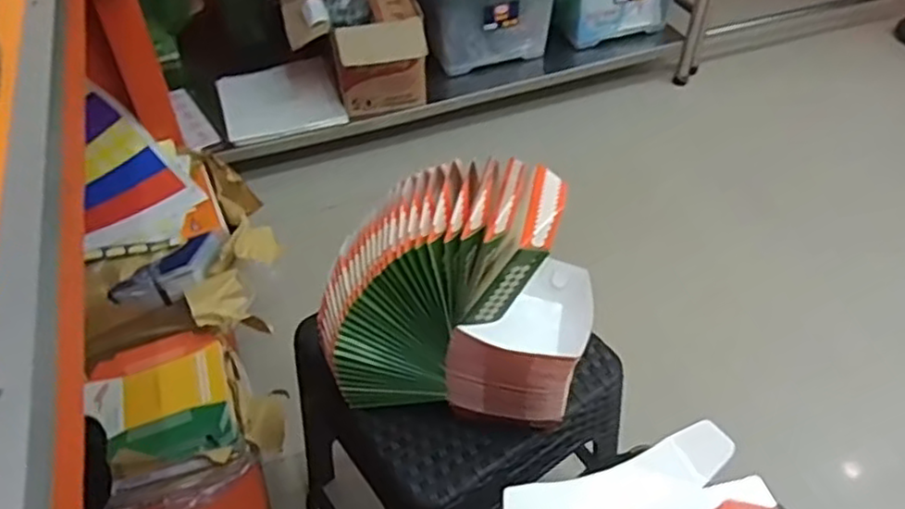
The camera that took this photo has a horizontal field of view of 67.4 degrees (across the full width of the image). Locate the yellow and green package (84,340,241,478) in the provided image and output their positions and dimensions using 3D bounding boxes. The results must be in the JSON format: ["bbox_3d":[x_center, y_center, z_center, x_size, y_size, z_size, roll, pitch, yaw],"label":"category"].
[{"bbox_3d":[-0.383,0.209,0.894,0.174,0.051,0.154,-15,47,-13],"label":"yellow and green package"}]

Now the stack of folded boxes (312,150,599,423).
[{"bbox_3d":[-0.001,0.040,0.594,0.246,0.235,0.105,0,46,2],"label":"stack of folded boxes"}]

